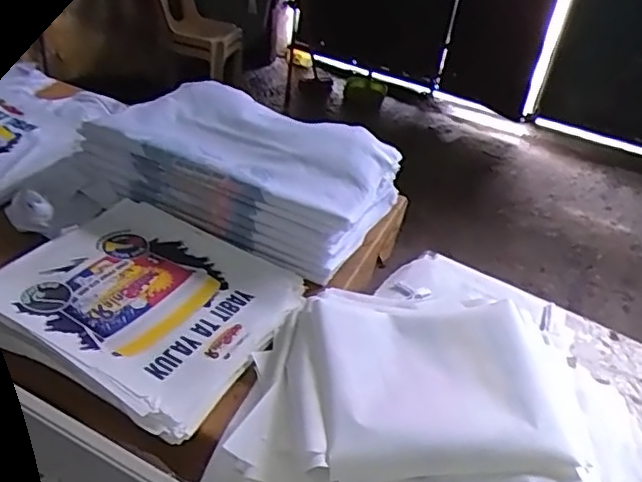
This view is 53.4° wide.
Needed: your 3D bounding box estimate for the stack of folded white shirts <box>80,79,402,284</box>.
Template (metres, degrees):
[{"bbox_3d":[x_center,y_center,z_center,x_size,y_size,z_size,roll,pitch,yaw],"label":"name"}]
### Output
[{"bbox_3d":[-0.174,-0.153,1.285,0.581,0.146,0.341,18,38,15],"label":"stack of folded white shirts"}]

